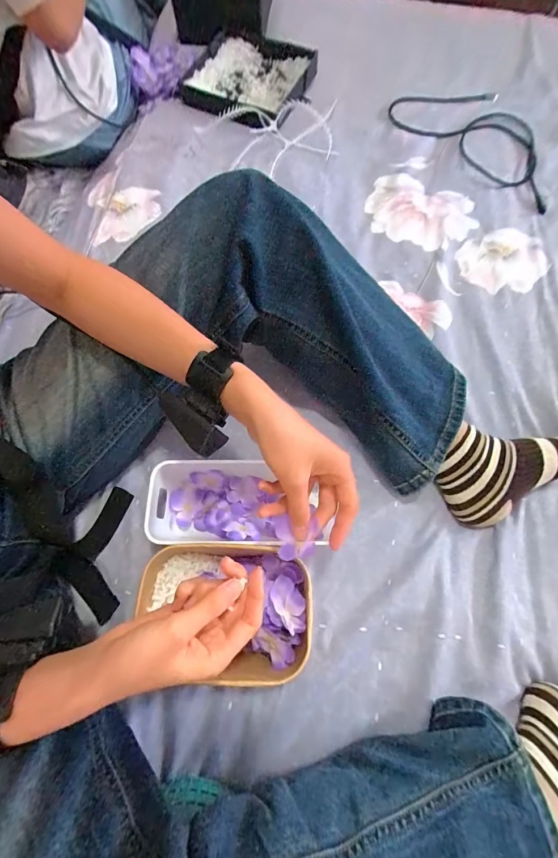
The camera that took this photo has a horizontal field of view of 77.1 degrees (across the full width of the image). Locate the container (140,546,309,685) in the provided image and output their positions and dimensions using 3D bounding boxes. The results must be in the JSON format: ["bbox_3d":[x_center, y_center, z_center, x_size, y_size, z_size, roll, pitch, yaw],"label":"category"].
[{"bbox_3d":[-0.055,0.182,0.363,0.171,0.072,0.116,0,72,0],"label":"container"}]

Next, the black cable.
[{"bbox_3d":[0.366,-0.523,0.609,0.321,0.026,0.189,42,77,13],"label":"black cable"}]

